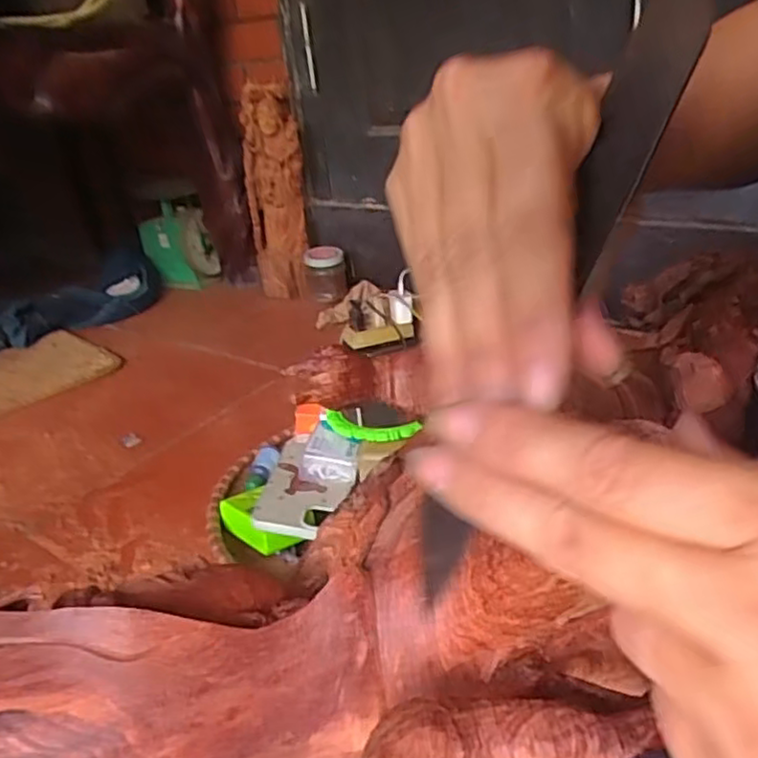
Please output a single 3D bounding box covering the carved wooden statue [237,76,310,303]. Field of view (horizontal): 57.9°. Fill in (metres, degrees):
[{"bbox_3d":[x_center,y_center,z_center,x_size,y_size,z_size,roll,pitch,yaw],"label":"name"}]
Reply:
[{"bbox_3d":[-0.180,-0.320,1.224,0.103,0.360,0.075,-9,26,-8],"label":"carved wooden statue"}]

